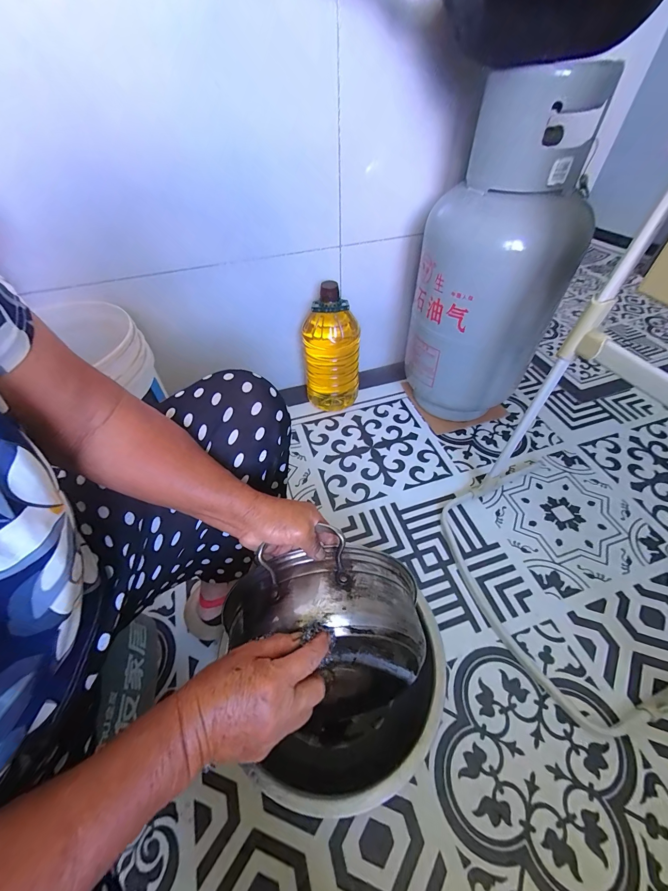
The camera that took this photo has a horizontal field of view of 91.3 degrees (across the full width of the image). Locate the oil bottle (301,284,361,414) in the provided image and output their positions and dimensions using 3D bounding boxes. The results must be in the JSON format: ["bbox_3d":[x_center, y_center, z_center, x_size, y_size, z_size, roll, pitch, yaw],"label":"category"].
[{"bbox_3d":[-0.010,-0.261,0.896,0.152,0.348,0.136,-5,51,-1],"label":"oil bottle"}]

